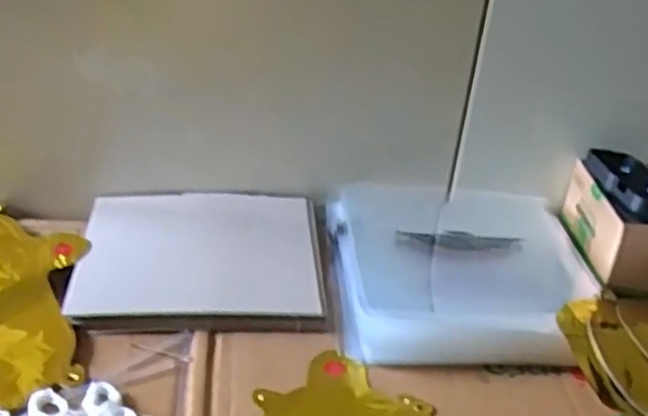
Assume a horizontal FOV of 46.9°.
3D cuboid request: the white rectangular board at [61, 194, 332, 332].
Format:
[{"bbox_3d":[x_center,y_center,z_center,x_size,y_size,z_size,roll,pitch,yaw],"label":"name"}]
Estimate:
[{"bbox_3d":[-0.101,0.037,0.628,0.197,0.010,0.158,1,34,-8],"label":"white rectangular board"}]

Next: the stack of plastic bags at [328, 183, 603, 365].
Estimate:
[{"bbox_3d":[0.120,0.047,0.662,0.232,0.034,0.249,5,34,-3],"label":"stack of plastic bags"}]

